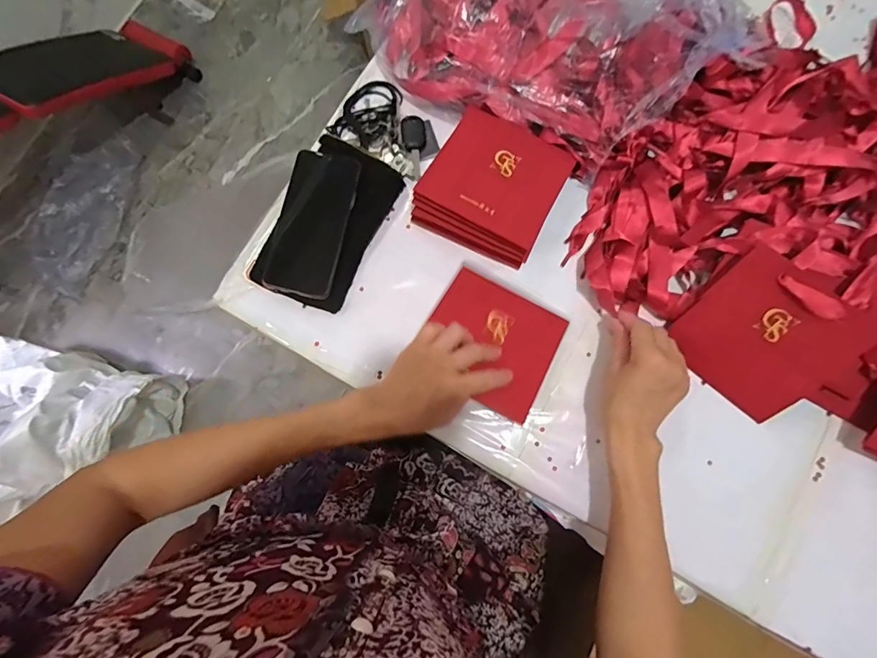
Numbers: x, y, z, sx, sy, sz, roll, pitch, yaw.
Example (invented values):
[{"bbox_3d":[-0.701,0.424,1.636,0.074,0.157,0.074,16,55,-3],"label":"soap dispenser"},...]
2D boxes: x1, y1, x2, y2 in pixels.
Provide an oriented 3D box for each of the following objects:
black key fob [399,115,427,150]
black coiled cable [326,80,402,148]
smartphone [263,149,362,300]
[{"bbox_3d":[-0.031,-0.245,0.533,0.031,0.014,0.041,-6,79,0],"label":"black key fob"},{"bbox_3d":[-0.080,-0.274,0.540,0.084,0.018,0.095,22,80,5],"label":"black coiled cable"},{"bbox_3d":[-0.144,-0.120,0.491,0.077,0.007,0.164,13,85,2],"label":"smartphone"}]

